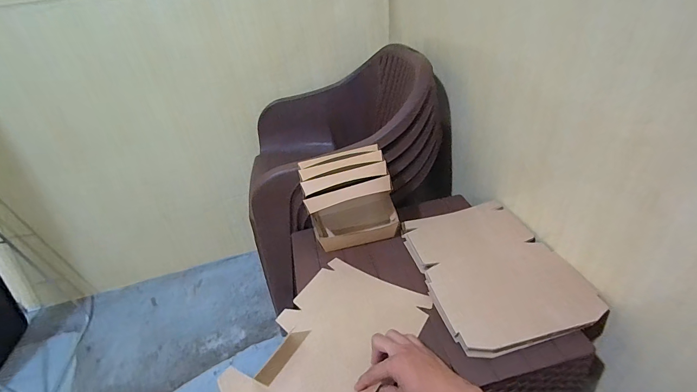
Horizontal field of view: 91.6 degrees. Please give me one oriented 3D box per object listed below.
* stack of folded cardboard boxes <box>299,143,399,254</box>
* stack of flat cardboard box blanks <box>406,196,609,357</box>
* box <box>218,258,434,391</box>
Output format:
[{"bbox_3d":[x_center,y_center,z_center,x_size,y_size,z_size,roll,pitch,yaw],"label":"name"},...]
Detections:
[{"bbox_3d":[0.003,0.007,0.763,0.188,0.178,0.116,-11,36,-5],"label":"stack of folded cardboard boxes"},{"bbox_3d":[0.275,0.131,0.661,0.256,0.032,0.328,-12,36,-7],"label":"stack of flat cardboard box blanks"},{"bbox_3d":[-0.029,0.247,0.583,0.224,0.018,0.326,19,43,31],"label":"box"}]

